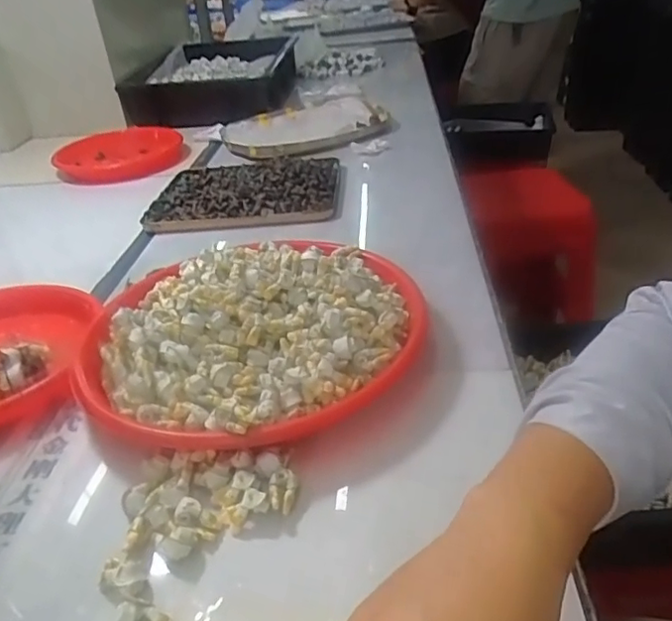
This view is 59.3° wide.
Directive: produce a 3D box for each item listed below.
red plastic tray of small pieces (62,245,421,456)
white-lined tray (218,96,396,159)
[{"bbox_3d":[-0.076,0.004,0.510,0.289,0.053,0.279,-27,38,-30],"label":"red plastic tray of small pieces"},{"bbox_3d":[-0.059,-0.338,1.092,0.299,0.033,0.265,-4,32,2],"label":"white-lined tray"}]

